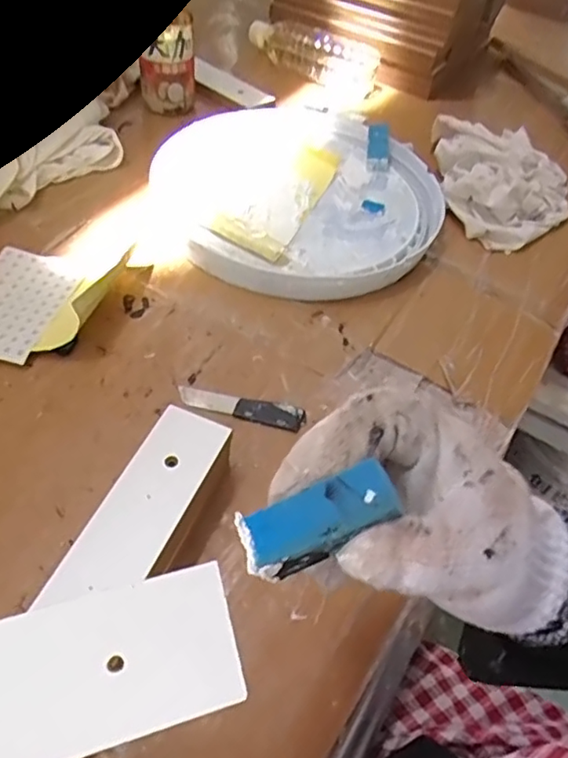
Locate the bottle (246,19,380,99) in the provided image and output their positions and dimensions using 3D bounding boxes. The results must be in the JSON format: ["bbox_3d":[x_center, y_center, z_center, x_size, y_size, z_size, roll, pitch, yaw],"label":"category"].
[{"bbox_3d":[0.036,-0.471,0.873,0.206,0.056,0.059,24,53,15],"label":"bottle"}]

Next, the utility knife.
[{"bbox_3d":[-0.035,0.023,0.488,0.103,0.004,0.024,13,52,5],"label":"utility knife"}]

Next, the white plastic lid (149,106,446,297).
[{"bbox_3d":[0.018,-0.210,0.659,0.296,0.035,0.317,3,52,-3],"label":"white plastic lid"}]

